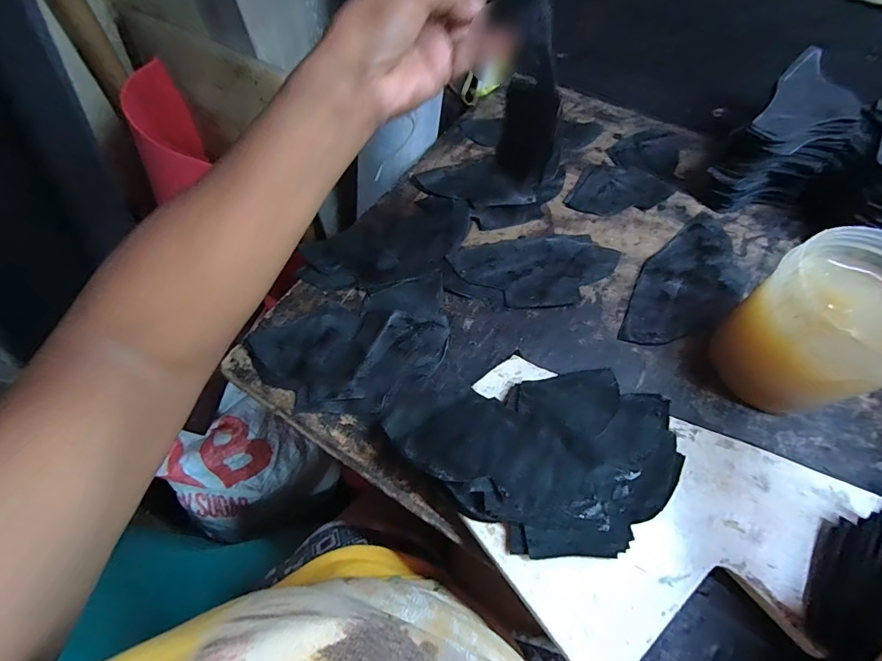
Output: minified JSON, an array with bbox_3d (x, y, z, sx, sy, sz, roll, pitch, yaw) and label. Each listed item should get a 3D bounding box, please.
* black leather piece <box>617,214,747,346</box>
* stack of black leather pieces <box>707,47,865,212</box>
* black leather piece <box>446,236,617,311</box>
[{"bbox_3d":[0.272,-0.052,0.441,0.203,0.009,0.094,-39,68,-18],"label":"black leather piece"},{"bbox_3d":[0.396,-0.208,0.462,0.098,0.112,0.149,39,69,19],"label":"stack of black leather pieces"},{"bbox_3d":[0.108,-0.068,0.451,0.184,0.004,0.094,-6,62,-3],"label":"black leather piece"}]

